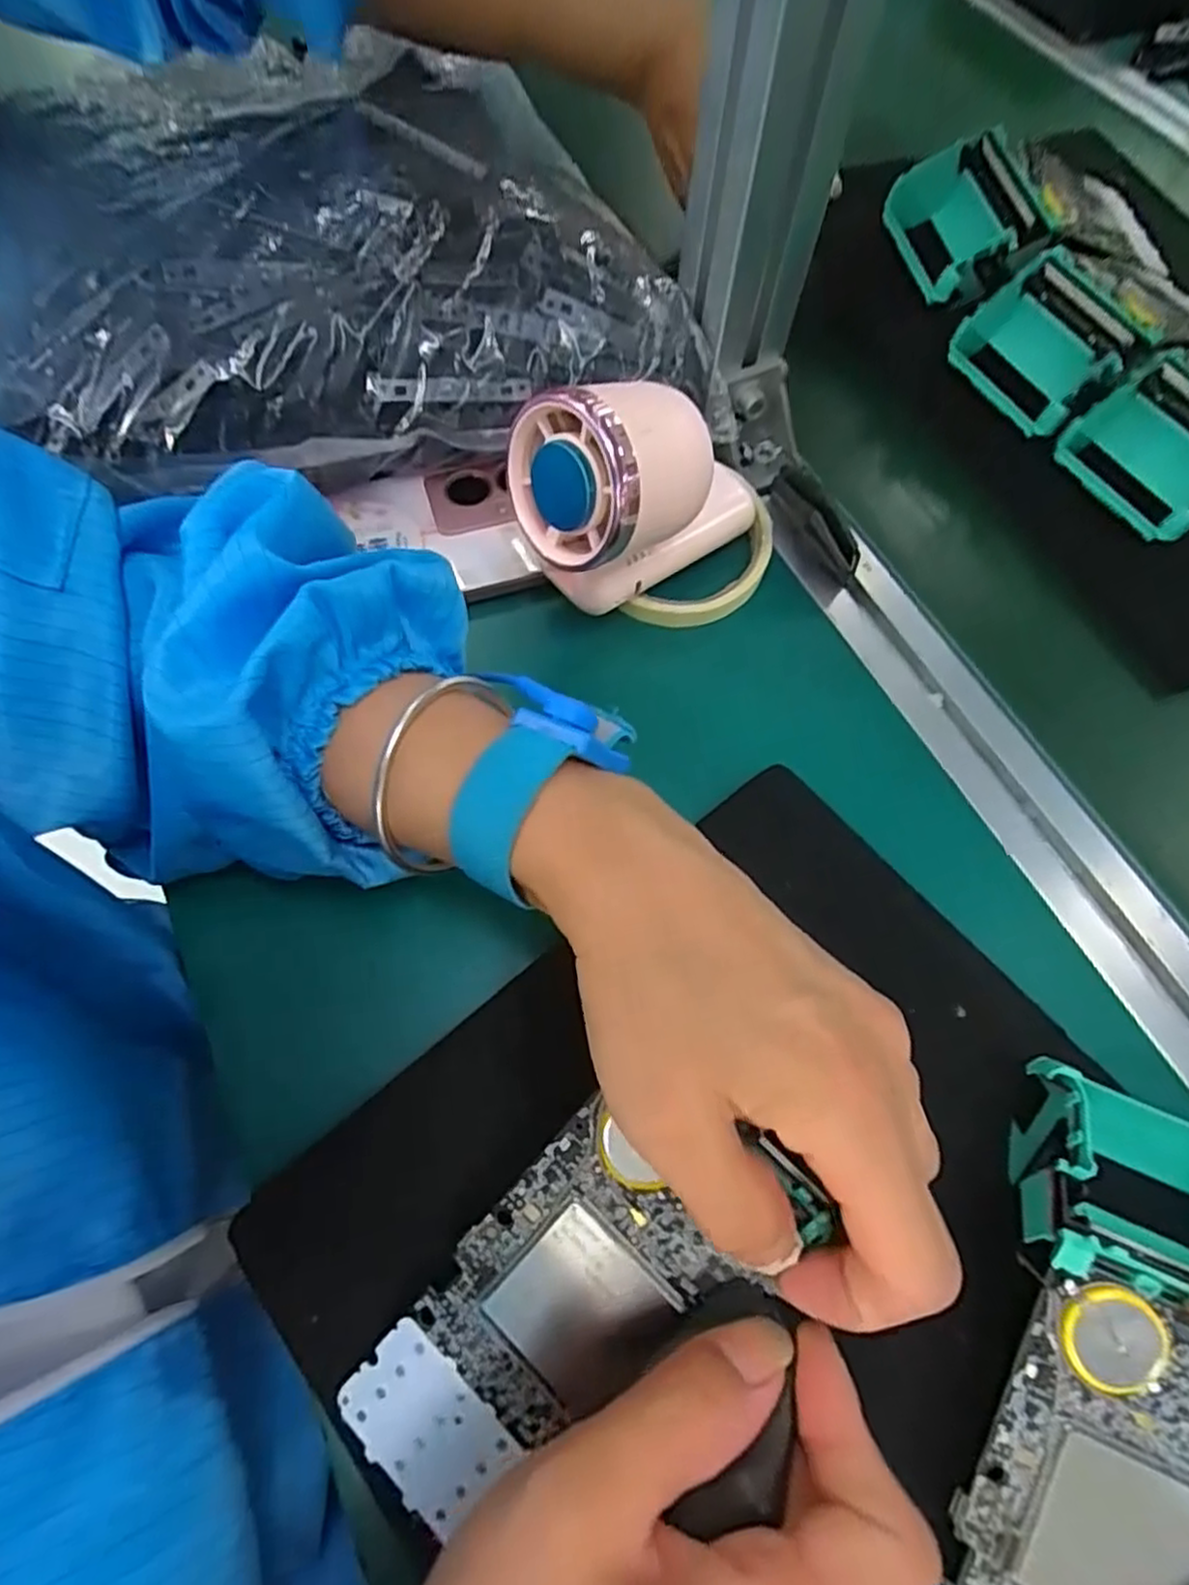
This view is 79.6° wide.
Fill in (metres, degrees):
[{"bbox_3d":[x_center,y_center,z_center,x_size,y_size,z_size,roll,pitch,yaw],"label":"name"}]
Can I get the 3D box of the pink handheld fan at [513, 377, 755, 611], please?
[{"bbox_3d":[0.021,-0.125,0.285,0.053,0.088,0.114,41,69,17],"label":"pink handheld fan"}]

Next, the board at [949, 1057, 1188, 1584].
[{"bbox_3d":[0.136,0.163,0.181,0.075,0.044,0.170,22,65,9],"label":"board"}]

